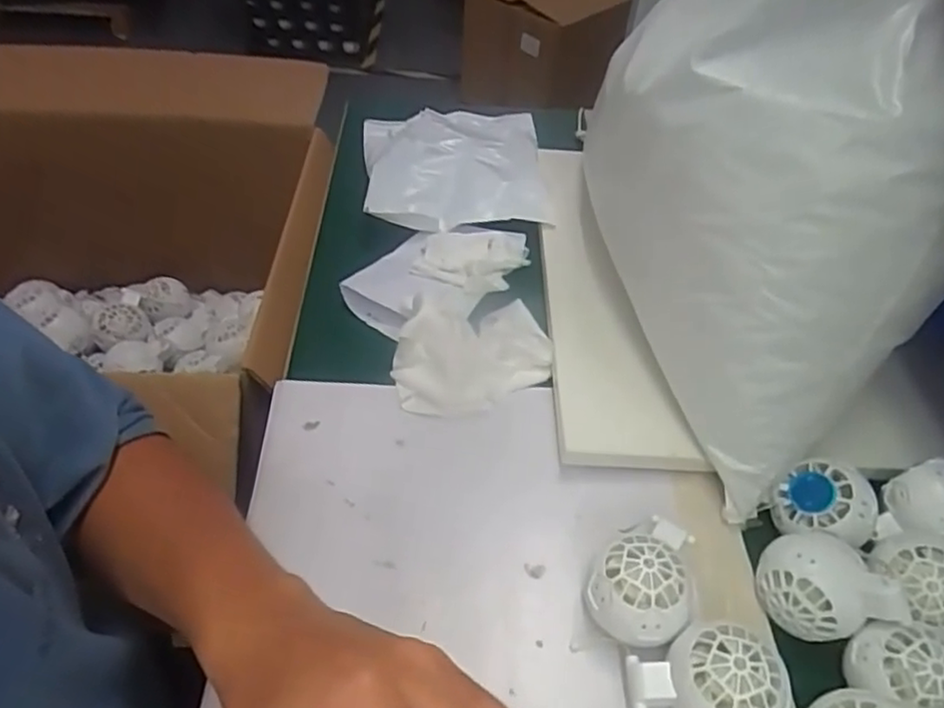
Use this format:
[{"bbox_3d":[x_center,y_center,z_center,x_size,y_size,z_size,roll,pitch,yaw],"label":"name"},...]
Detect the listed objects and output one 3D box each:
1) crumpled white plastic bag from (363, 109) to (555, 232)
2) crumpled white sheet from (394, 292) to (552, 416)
[{"bbox_3d":[-0.024,-0.213,0.730,0.190,0.037,0.236,-2,47,0],"label":"crumpled white plastic bag"},{"bbox_3d":[0.001,-0.005,0.556,0.126,0.041,0.113,5,48,3],"label":"crumpled white sheet"}]

